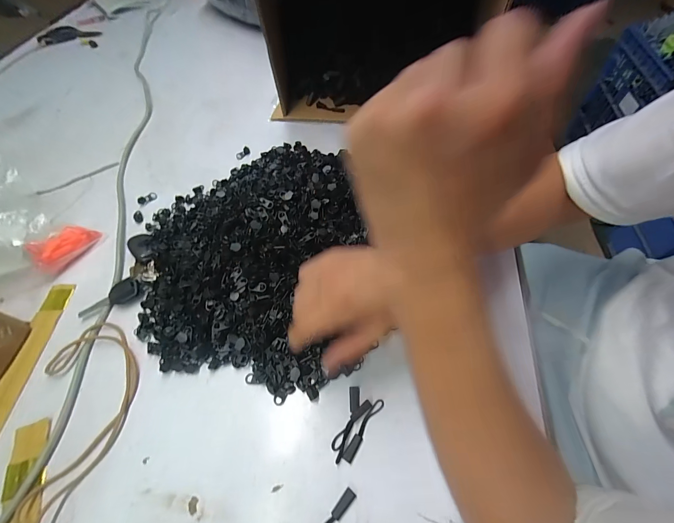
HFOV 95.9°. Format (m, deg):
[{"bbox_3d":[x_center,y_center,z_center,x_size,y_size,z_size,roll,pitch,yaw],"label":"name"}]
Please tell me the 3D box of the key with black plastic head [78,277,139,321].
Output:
[{"bbox_3d":[-0.284,0.048,0.380,0.073,0.010,0.031,-30,61,-14],"label":"key with black plastic head"}]

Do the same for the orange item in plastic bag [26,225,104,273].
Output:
[{"bbox_3d":[-0.377,-0.022,0.418,0.033,0.044,0.080,37,68,24],"label":"orange item in plastic bag"}]

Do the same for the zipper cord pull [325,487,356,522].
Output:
[{"bbox_3d":[-0.008,0.216,0.251,0.011,0.007,0.059,36,67,23],"label":"zipper cord pull"}]

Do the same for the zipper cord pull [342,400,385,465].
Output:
[{"bbox_3d":[0.026,0.158,0.288,0.010,0.004,0.061,31,65,21],"label":"zipper cord pull"}]

